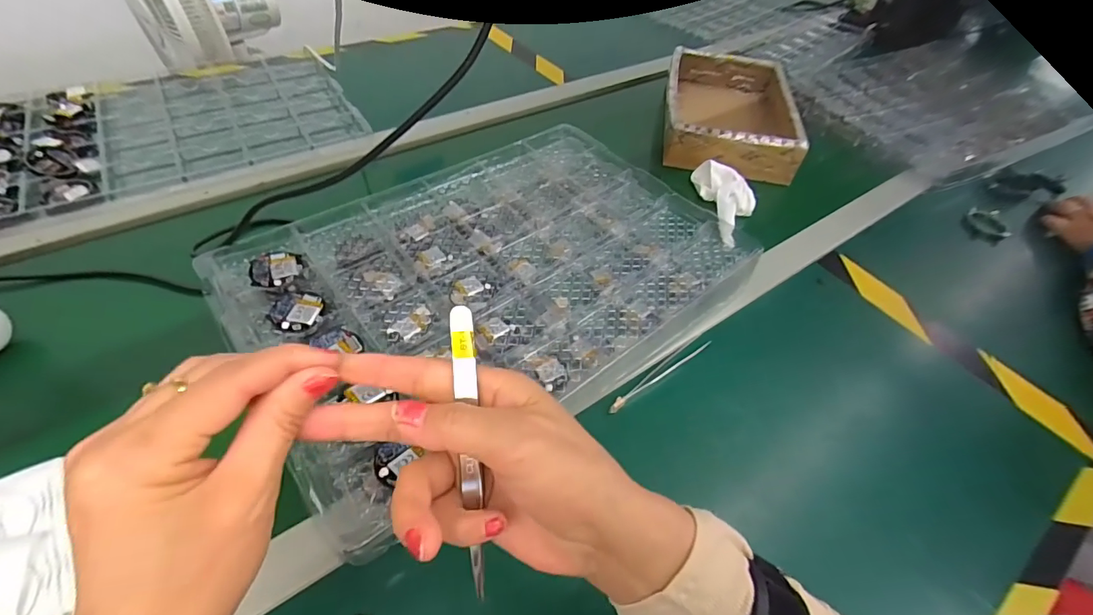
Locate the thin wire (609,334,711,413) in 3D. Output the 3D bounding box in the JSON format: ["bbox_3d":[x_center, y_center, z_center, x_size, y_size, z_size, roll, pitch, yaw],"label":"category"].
[{"bbox_3d":[0.104,0.058,0.425,0.127,0.008,0.014,-29,58,-27],"label":"thin wire"}]

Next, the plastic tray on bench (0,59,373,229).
[{"bbox_3d":[-0.488,-0.237,0.611,0.442,0.024,0.273,-24,56,-24],"label":"plastic tray on bench"}]

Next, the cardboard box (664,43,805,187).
[{"bbox_3d":[0.269,-0.299,0.707,0.179,0.056,0.281,12,50,4],"label":"cardboard box"}]

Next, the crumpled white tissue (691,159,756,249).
[{"bbox_3d":[0.227,-0.133,0.578,0.057,0.031,0.136,-1,50,-6],"label":"crumpled white tissue"}]

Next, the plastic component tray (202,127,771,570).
[{"bbox_3d":[-0.045,-0.040,0.460,0.452,0.039,0.320,-31,59,-27],"label":"plastic component tray"}]

